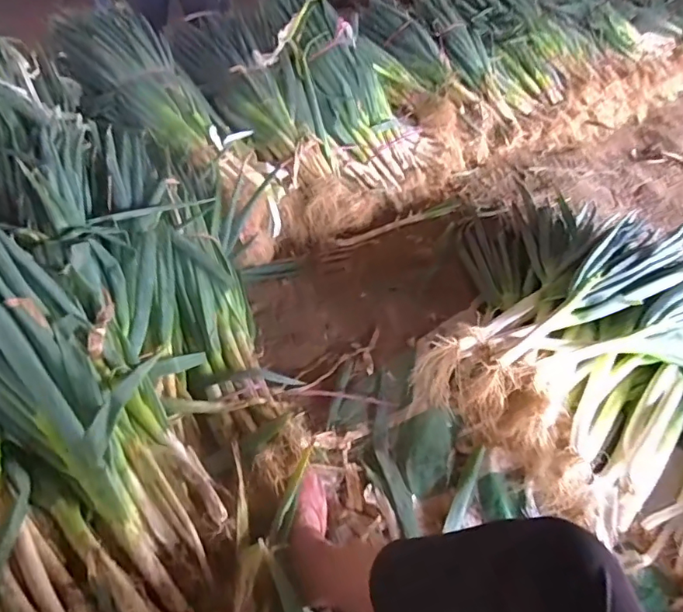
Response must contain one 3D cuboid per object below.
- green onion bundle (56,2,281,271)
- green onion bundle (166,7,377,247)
[{"bbox_3d":[-0.470,-0.550,1.486,0.317,0.134,0.985,-33,77,-39],"label":"green onion bundle"},{"bbox_3d":[-0.238,-0.630,1.647,0.295,0.138,0.958,-21,72,-31],"label":"green onion bundle"}]

